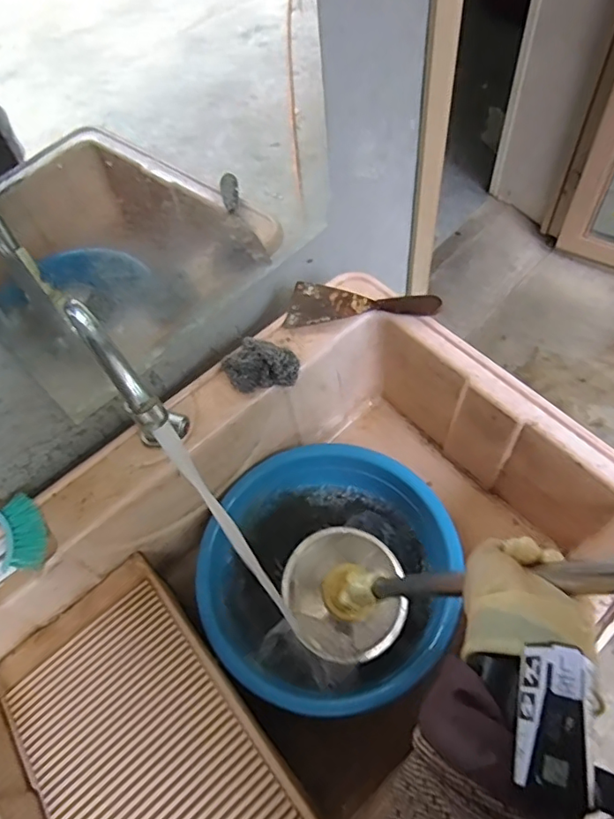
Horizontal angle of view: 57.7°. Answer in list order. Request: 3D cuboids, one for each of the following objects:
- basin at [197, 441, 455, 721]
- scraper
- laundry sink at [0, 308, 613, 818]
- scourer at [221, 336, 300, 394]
[{"bbox_3d":[0.023,0.223,0.768,0.323,0.099,0.335,-1,58,2],"label":"basin"},{"bbox_3d":[0.079,-0.147,0.794,0.209,0.029,0.081,8,61,11],"label":"scraper"},{"bbox_3d":[-0.032,0.238,0.714,0.773,0.255,0.555,-41,64,-17],"label":"laundry sink"},{"bbox_3d":[-0.064,-0.070,0.752,0.101,0.043,0.076,-10,59,0],"label":"scourer"}]

